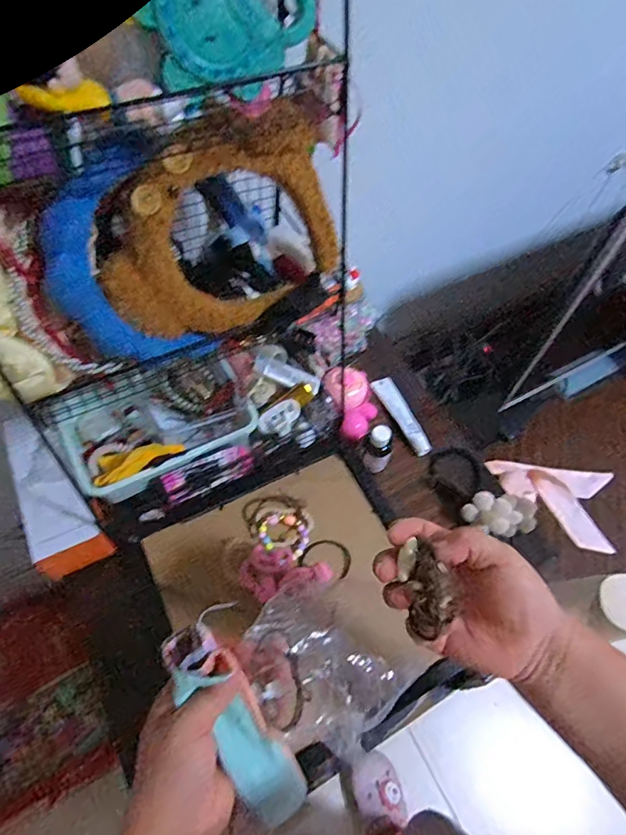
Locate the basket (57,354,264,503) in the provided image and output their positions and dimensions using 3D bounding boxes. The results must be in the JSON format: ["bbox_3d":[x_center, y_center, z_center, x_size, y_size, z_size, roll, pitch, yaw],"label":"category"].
[{"bbox_3d":[-0.167,0.005,0.553,0.190,0.062,0.122,-24,62,-18],"label":"basket"}]

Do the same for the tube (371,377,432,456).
[{"bbox_3d":[0.113,-0.005,0.637,0.027,0.010,0.118,-20,61,-16],"label":"tube"}]

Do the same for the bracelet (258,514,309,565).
[{"bbox_3d":[-0.030,0.124,0.530,0.047,0.015,0.054,-35,66,-23],"label":"bracelet"}]

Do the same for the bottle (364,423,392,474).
[{"bbox_3d":[0.075,0.036,0.562,0.029,0.054,0.030,2,58,-3],"label":"bottle"}]

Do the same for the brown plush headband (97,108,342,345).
[{"bbox_3d":[-0.069,-0.140,0.384,0.185,0.148,0.027,-22,38,-15],"label":"brown plush headband"}]

